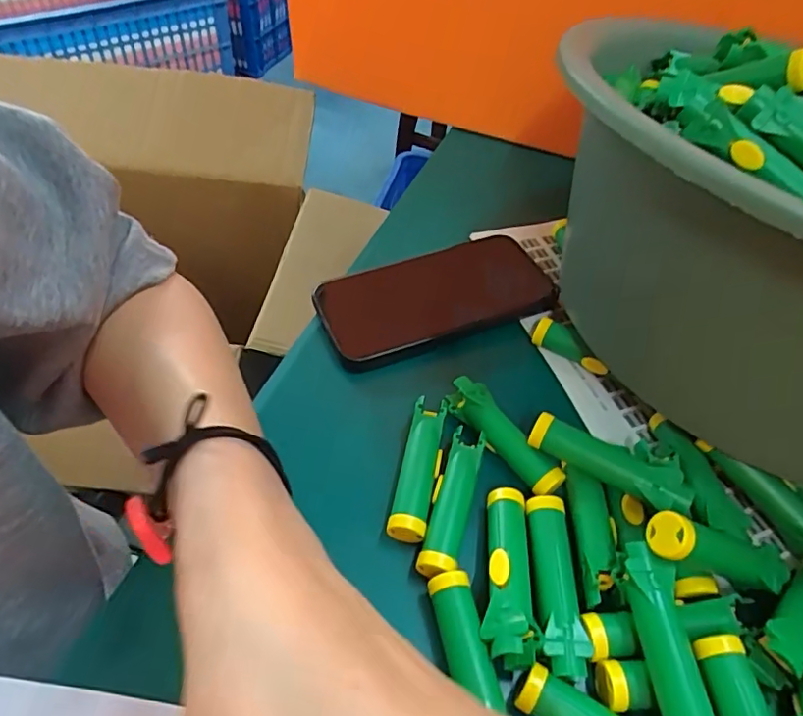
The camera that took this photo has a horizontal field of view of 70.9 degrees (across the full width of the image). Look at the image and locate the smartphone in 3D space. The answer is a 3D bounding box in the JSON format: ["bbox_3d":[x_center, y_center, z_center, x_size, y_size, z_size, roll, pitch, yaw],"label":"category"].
[{"bbox_3d":[0.025,-0.045,0.400,0.166,0.017,0.079,-19,54,-19],"label":"smartphone"}]

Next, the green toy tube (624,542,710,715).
[{"bbox_3d":[0.109,0.121,0.234,0.018,0.025,0.078,0,50,-4],"label":"green toy tube"}]

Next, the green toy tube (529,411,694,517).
[{"bbox_3d":[0.108,0.053,0.291,0.080,0.022,0.023,30,54,19],"label":"green toy tube"}]

